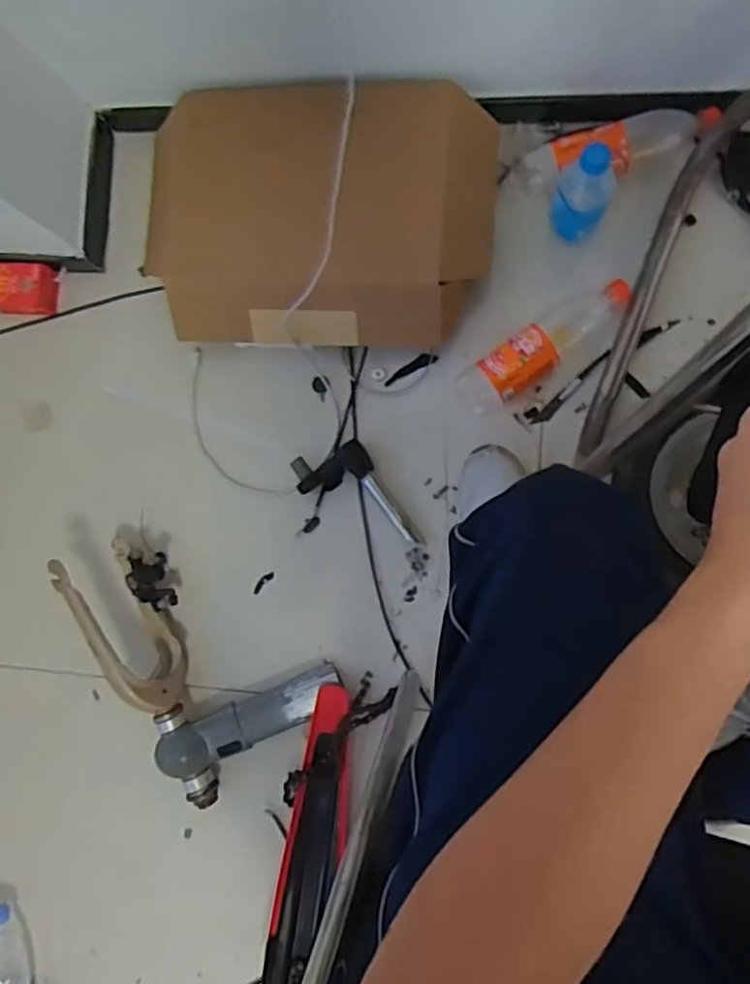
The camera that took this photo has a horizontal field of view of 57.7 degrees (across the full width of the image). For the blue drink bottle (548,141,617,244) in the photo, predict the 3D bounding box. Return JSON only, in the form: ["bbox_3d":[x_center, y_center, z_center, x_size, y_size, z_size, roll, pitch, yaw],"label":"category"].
[{"bbox_3d":[0.249,-0.353,0.808,0.061,0.158,0.056,0,87,8],"label":"blue drink bottle"}]

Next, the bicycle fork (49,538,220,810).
[{"bbox_3d":[-0.281,0.232,0.883,0.115,0.096,0.365,-26,84,6],"label":"bicycle fork"}]

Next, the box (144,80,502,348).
[{"bbox_3d":[-0.073,-0.357,0.858,0.441,0.142,0.330,3,87,8],"label":"box"}]

